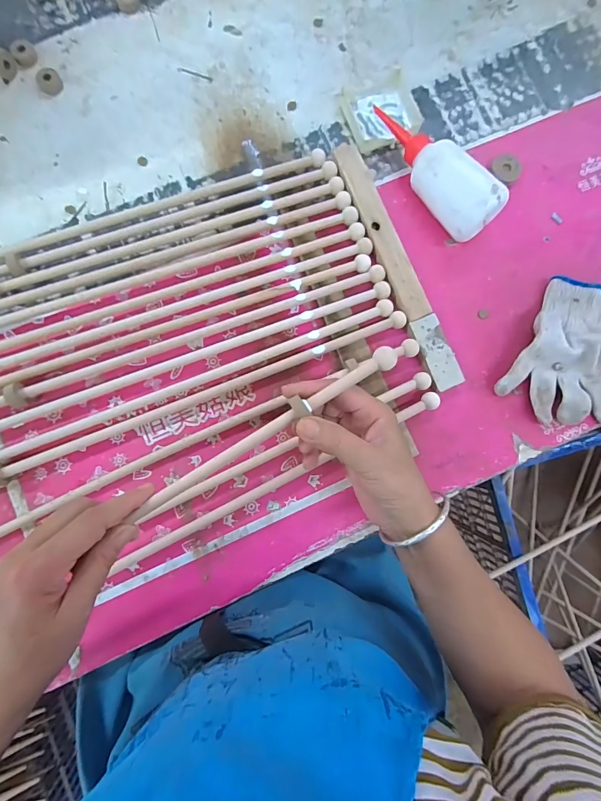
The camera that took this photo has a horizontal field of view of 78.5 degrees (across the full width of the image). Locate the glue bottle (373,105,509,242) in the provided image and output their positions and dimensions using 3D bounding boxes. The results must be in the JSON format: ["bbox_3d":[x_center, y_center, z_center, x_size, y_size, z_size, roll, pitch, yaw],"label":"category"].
[{"bbox_3d":[0.139,-0.251,0.397,0.047,0.060,0.172,-39,87,-6],"label":"glue bottle"}]

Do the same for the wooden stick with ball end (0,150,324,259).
[{"bbox_3d":[-0.294,-0.163,0.389,0.674,0.025,0.028,-19,85,-5],"label":"wooden stick with ball end"}]

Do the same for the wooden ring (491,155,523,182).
[{"bbox_3d":[0.242,-0.272,0.431,0.034,0.006,0.034,0,84,-3],"label":"wooden ring"}]

